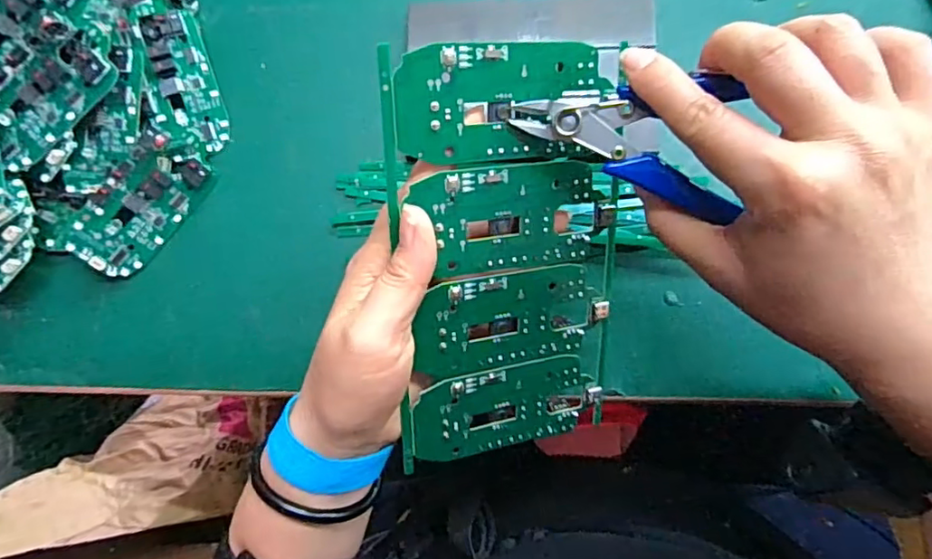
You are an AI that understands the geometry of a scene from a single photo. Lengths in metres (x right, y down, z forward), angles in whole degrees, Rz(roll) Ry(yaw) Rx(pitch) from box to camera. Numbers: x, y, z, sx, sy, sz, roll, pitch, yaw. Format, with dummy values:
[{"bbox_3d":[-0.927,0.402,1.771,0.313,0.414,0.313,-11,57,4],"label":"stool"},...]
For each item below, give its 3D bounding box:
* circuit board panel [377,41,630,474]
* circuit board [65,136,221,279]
[{"bbox_3d":[0.019,-0.005,0.262,0.105,0.004,0.186,-9,112,-19],"label":"circuit board panel"},{"bbox_3d":[-0.197,-0.043,0.352,0.044,0.023,0.085,41,84,-26],"label":"circuit board"}]

